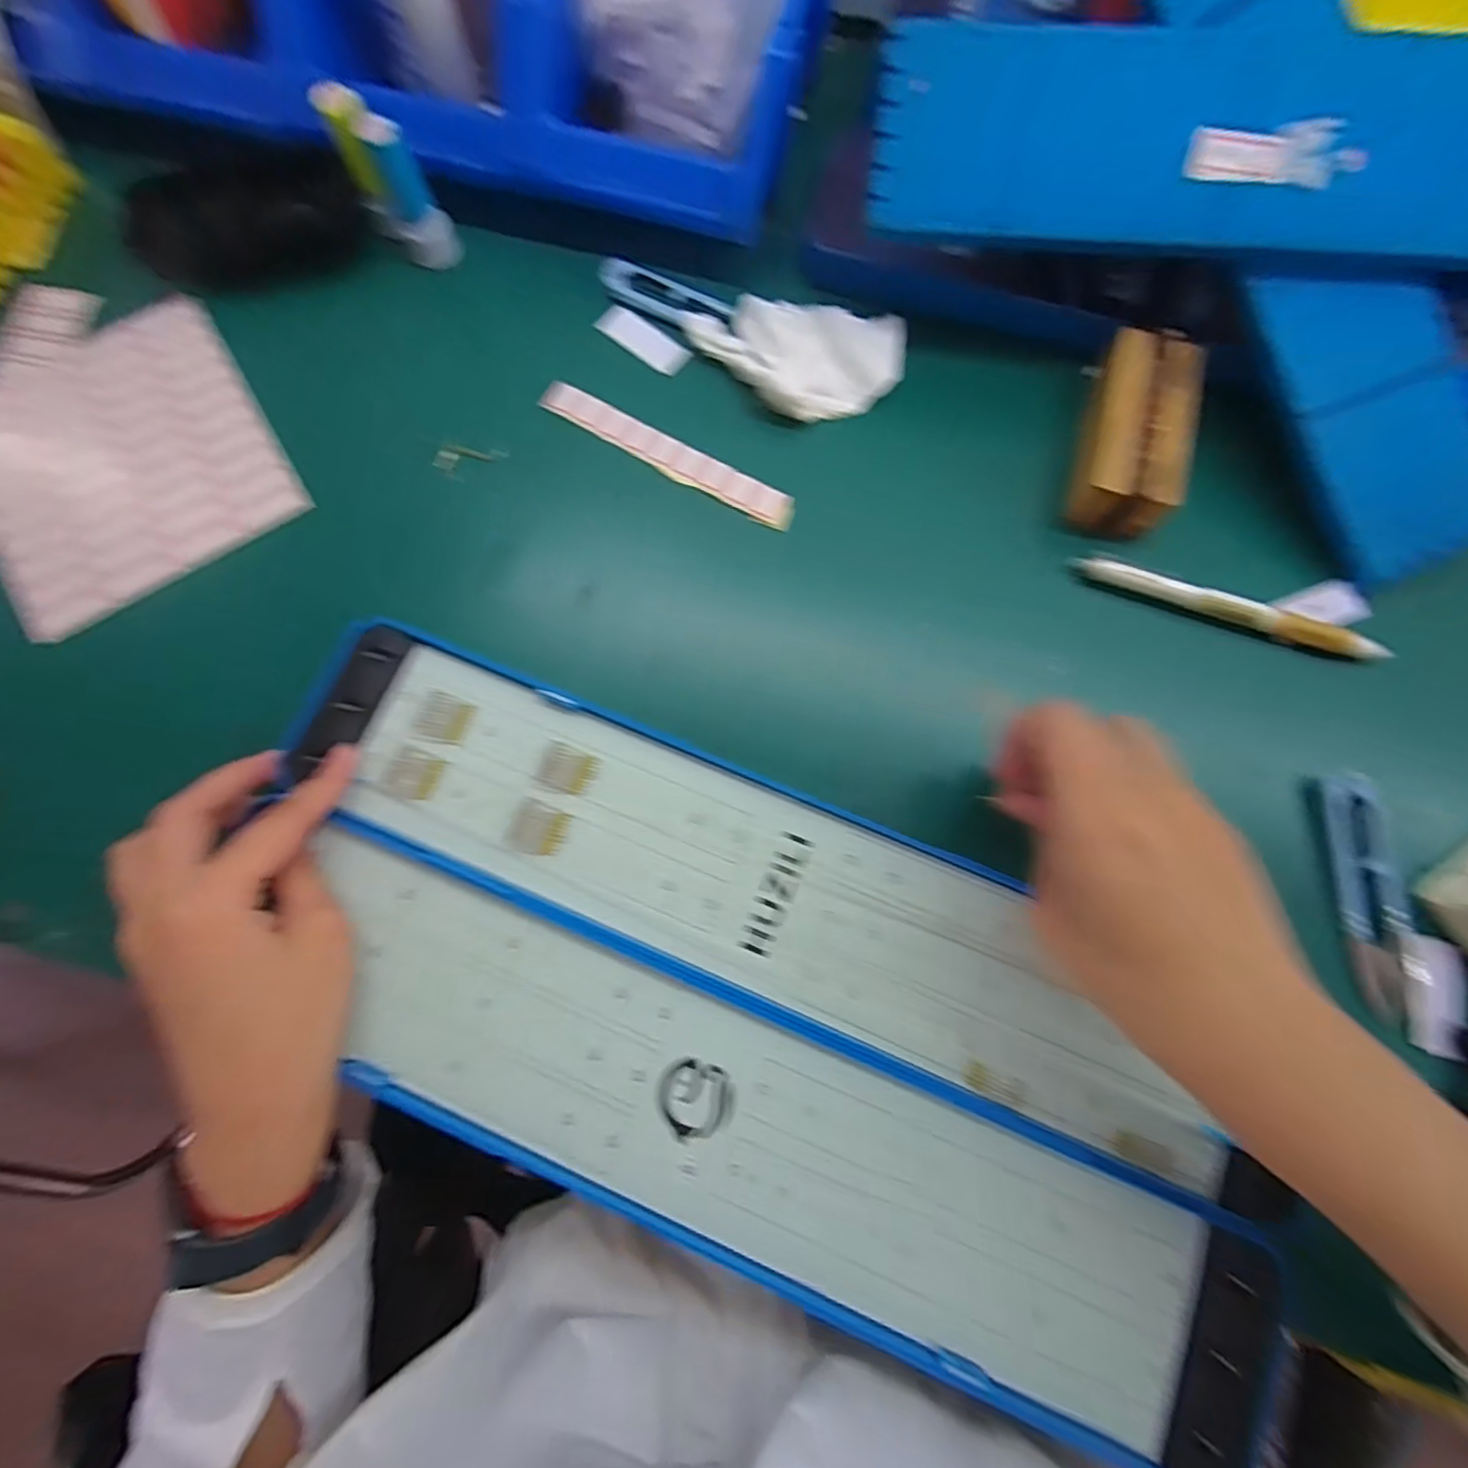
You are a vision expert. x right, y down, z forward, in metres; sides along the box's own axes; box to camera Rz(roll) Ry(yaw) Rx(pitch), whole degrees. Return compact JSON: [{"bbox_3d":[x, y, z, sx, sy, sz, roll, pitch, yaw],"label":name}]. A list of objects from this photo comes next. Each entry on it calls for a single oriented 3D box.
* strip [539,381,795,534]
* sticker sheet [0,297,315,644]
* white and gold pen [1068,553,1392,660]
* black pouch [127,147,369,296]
[{"bbox_3d":[-0.033,-0.143,0.323,0.140,0.005,0.020,30,79,6],"label":"strip"},{"bbox_3d":[-0.306,-0.138,0.312,0.139,0.007,0.141,-32,81,-5],"label":"sticker sheet"},{"bbox_3d":[0.234,-0.060,0.299,0.142,0.011,0.010,19,80,4],"label":"white and gold pen"},{"bbox_3d":[-0.246,-0.255,0.322,0.113,0.034,0.047,-12,79,-2],"label":"black pouch"}]

